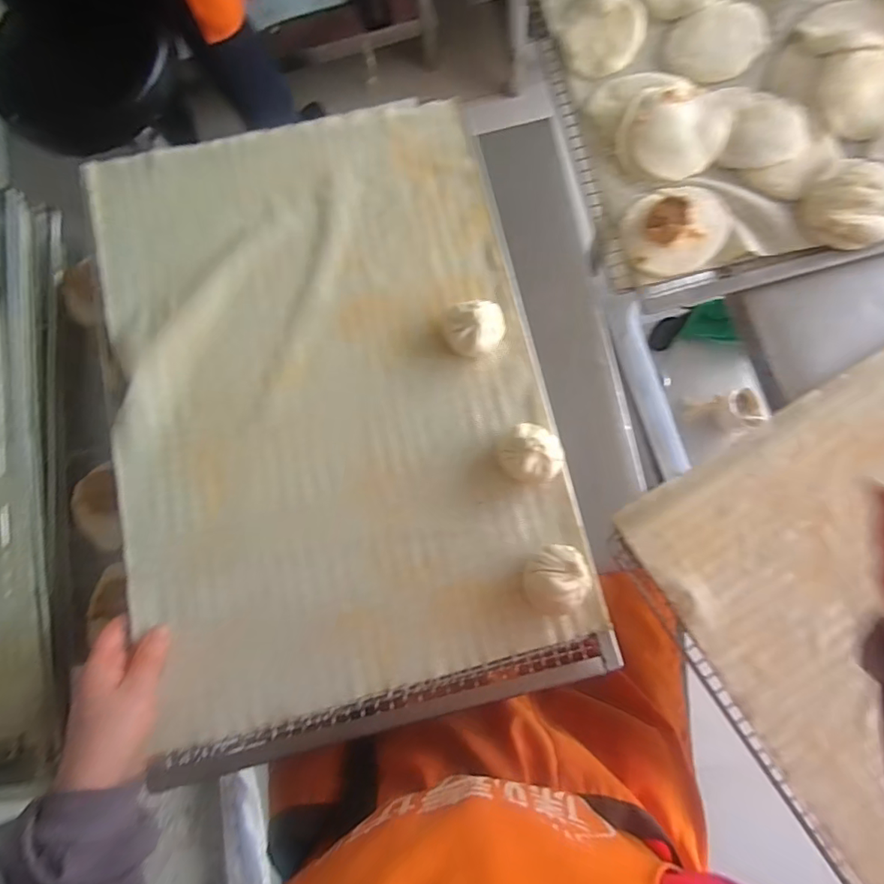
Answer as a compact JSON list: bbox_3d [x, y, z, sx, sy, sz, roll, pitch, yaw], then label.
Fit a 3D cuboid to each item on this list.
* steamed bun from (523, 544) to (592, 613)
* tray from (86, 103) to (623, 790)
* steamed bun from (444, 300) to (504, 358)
[{"bbox_3d":[0.098,0.117,0.414,0.053,0.033,0.061,42,87,10],"label":"steamed bun"},{"bbox_3d":[-0.098,-0.045,0.455,0.392,0.041,0.585,-12,79,-5],"label":"tray"},{"bbox_3d":[0.032,-0.108,0.465,0.057,0.038,0.057,-1,81,6],"label":"steamed bun"}]

